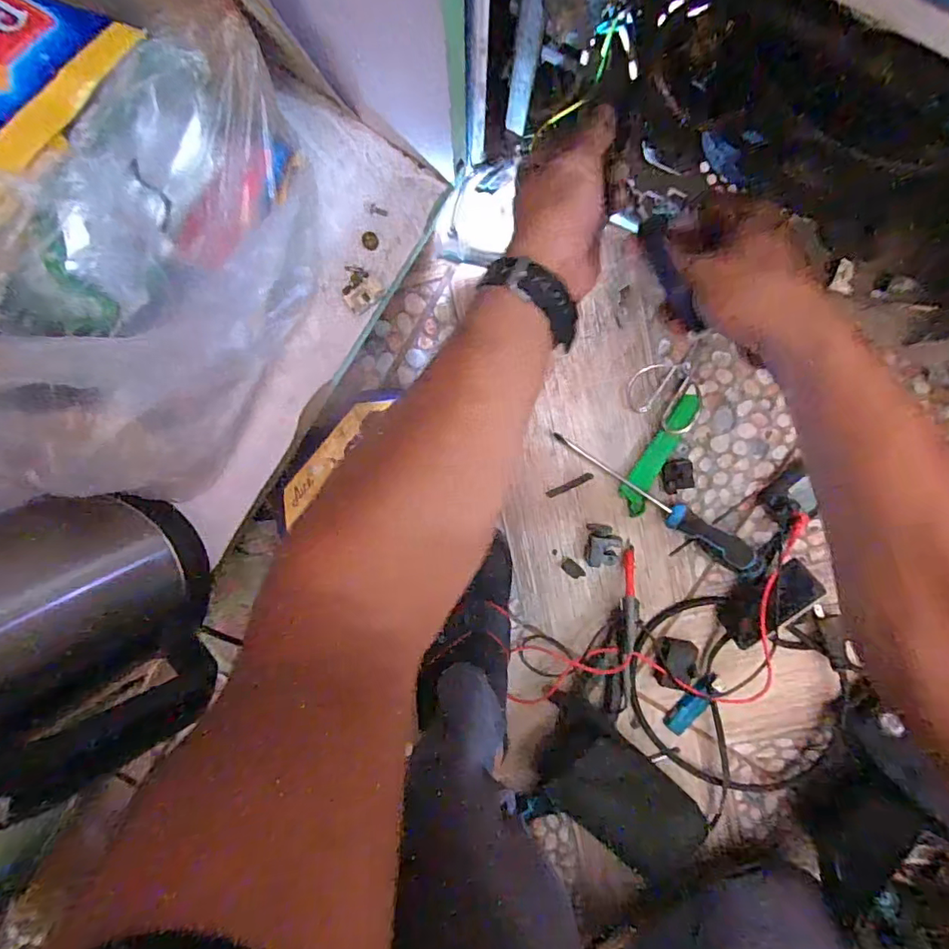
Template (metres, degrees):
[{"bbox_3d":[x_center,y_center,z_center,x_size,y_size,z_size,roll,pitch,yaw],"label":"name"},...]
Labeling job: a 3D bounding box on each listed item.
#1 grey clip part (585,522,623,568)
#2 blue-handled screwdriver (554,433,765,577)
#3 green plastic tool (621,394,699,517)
[{"bbox_3d":[0.139,0.076,0.565,0.037,0.010,0.045,0,97,0],"label":"grey clip part"},{"bbox_3d":[0.192,0.030,0.553,0.250,0.029,0.033,32,96,-4],"label":"blue-handled screwdriver"},{"bbox_3d":[0.194,-0.021,0.553,0.030,0.015,0.136,27,96,-3],"label":"green plastic tool"}]

